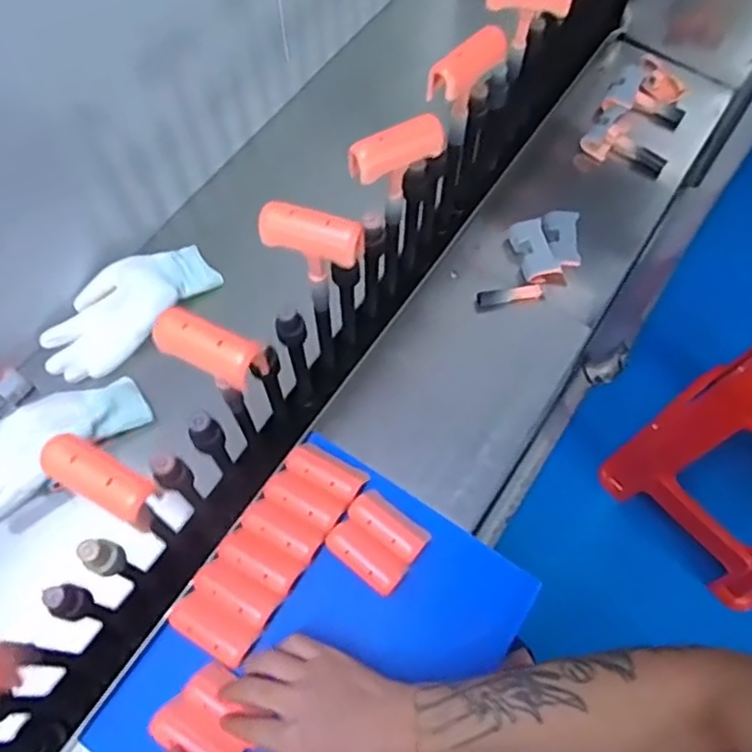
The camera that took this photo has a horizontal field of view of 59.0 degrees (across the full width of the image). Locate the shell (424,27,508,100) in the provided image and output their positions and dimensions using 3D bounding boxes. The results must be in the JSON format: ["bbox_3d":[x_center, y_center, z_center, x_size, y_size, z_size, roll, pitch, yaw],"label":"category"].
[{"bbox_3d":[0.081,-0.273,0.581,0.029,0.034,0.085,40,71,21],"label":"shell"}]

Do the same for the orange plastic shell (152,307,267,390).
[{"bbox_3d":[-0.116,-0.020,0.454,0.072,0.025,0.028,23,66,14],"label":"orange plastic shell"}]

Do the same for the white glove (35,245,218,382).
[{"bbox_3d":[-0.278,-0.081,0.732,0.111,0.034,0.197,35,69,19],"label":"white glove"}]

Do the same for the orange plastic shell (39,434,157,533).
[{"bbox_3d":[-0.171,0.063,0.411,0.082,0.017,0.032,21,65,13],"label":"orange plastic shell"}]

